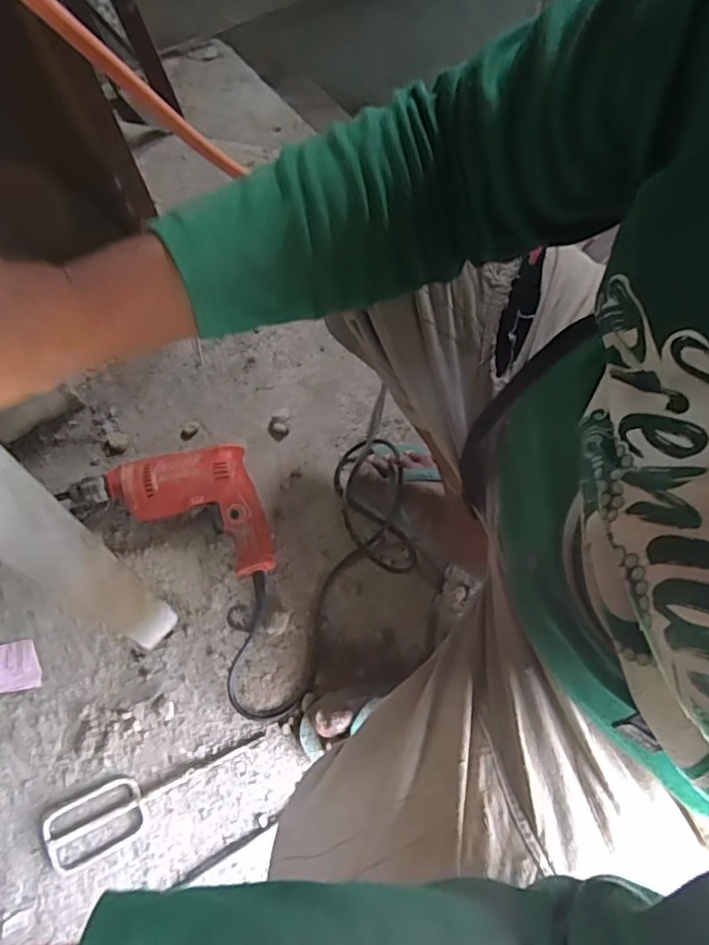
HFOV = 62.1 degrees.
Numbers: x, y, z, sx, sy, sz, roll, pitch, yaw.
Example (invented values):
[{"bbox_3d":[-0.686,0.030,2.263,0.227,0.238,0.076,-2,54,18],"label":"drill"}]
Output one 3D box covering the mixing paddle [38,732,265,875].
[{"bbox_3d":[-0.210,0.343,0.632,0.236,0.005,0.063,-23,70,-11],"label":"mixing paddle"}]

